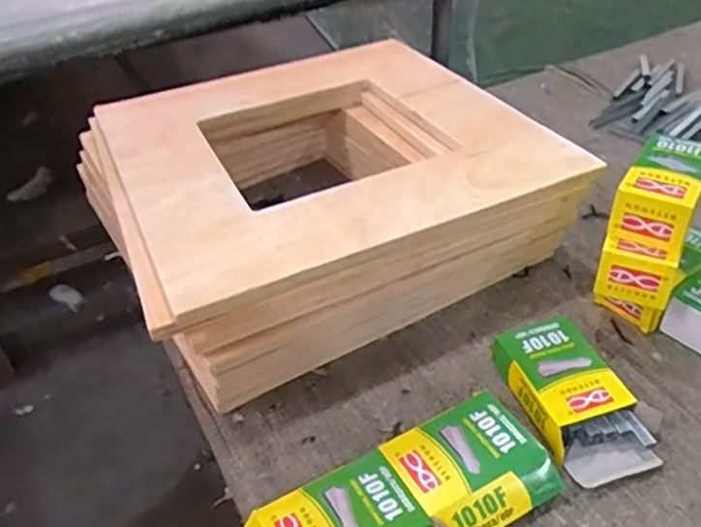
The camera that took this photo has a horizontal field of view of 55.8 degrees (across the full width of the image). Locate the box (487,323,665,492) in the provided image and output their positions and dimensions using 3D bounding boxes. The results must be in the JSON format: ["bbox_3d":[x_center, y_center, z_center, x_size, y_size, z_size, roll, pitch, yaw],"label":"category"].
[{"bbox_3d":[0.192,0.113,0.572,0.093,0.037,0.156,-19,41,-18],"label":"box"}]

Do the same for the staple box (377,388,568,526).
[{"bbox_3d":[0.095,0.163,0.522,0.116,0.031,0.104,-23,42,-22],"label":"staple box"}]

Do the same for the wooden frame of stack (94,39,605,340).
[{"bbox_3d":[-0.038,-0.131,0.710,0.440,0.024,0.392,-20,44,-21],"label":"wooden frame of stack"}]

